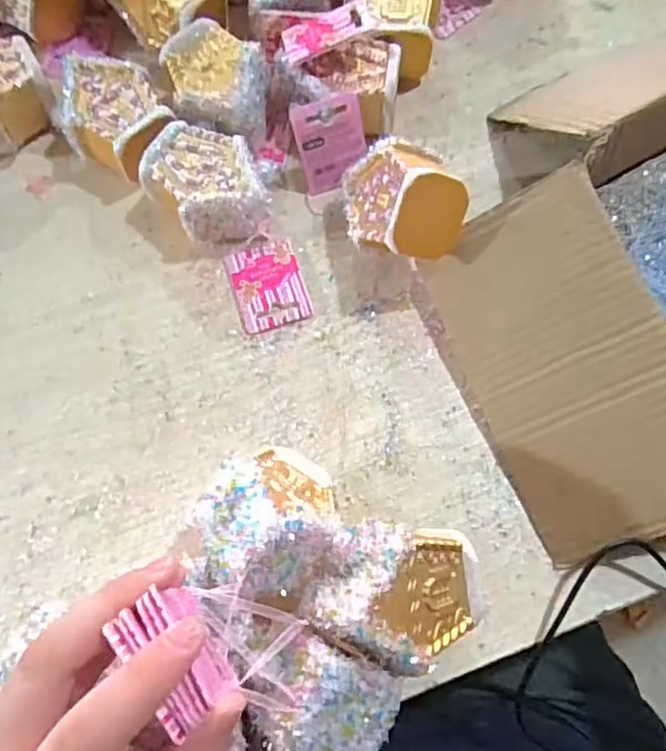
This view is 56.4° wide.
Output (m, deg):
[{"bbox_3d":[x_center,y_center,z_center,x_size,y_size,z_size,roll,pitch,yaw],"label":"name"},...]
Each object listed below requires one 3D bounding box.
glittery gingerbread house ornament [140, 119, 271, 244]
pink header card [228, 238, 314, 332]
[{"bbox_3d":[-0.084,-0.123,0.414,0.070,0.046,0.077,0,72,1],"label":"glittery gingerbread house ornament"},{"bbox_3d":[-0.043,-0.059,0.414,0.045,0.004,0.059,-16,72,-4],"label":"pink header card"}]

